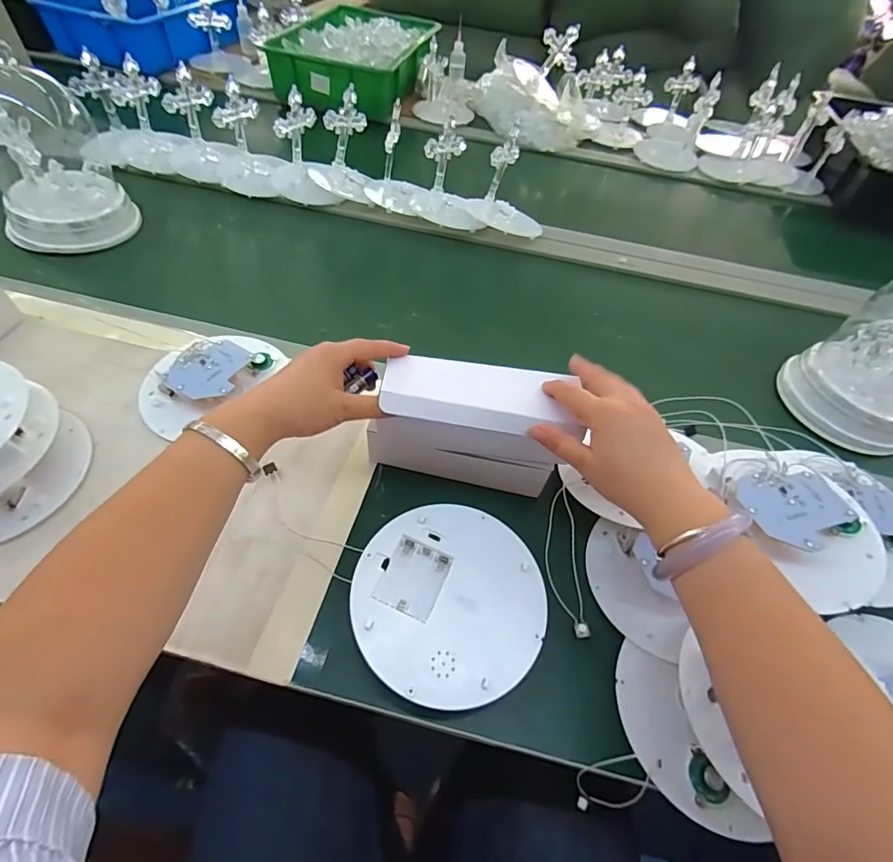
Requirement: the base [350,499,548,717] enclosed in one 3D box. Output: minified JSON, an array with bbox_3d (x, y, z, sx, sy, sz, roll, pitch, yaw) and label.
[{"bbox_3d":[0.003,0.134,0.375,0.146,0.032,0.147,3,53,-4],"label":"base"}]

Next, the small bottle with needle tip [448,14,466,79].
[{"bbox_3d":[0.027,-0.830,1.014,0.034,0.098,0.030,7,53,-1],"label":"small bottle with needle tip"}]

